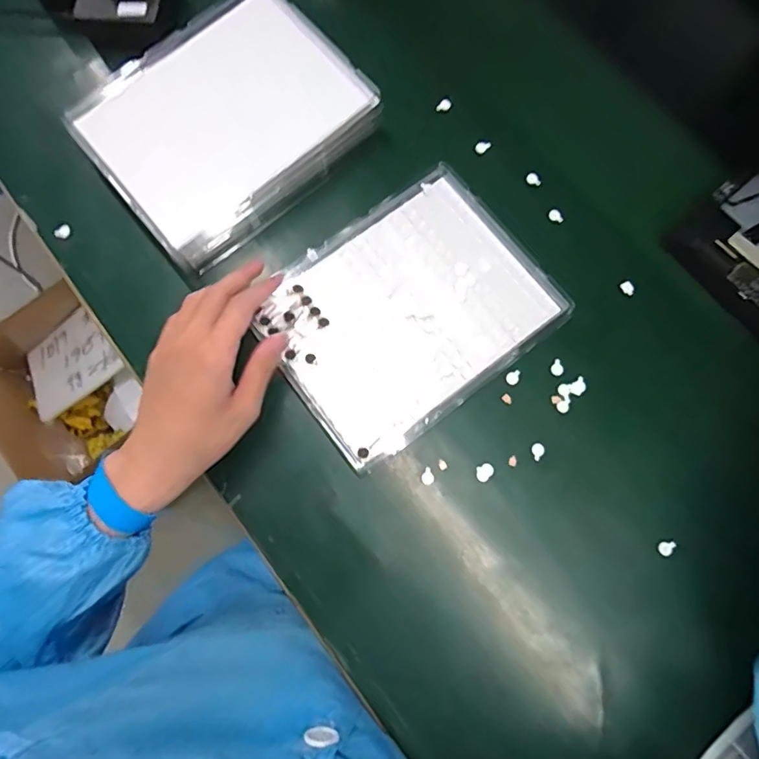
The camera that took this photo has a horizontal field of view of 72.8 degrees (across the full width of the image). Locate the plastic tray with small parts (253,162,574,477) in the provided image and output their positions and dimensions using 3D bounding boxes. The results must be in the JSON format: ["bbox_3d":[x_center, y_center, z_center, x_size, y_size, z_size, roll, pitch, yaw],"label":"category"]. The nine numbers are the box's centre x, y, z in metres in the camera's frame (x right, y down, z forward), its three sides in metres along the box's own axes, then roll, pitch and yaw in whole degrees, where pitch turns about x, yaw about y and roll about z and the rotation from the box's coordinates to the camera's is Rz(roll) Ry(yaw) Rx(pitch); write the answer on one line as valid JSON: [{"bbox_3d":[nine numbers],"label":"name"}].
[{"bbox_3d":[0.021,-0.057,0.413,0.211,0.012,0.170,-37,78,-9],"label":"plastic tray with small parts"}]

